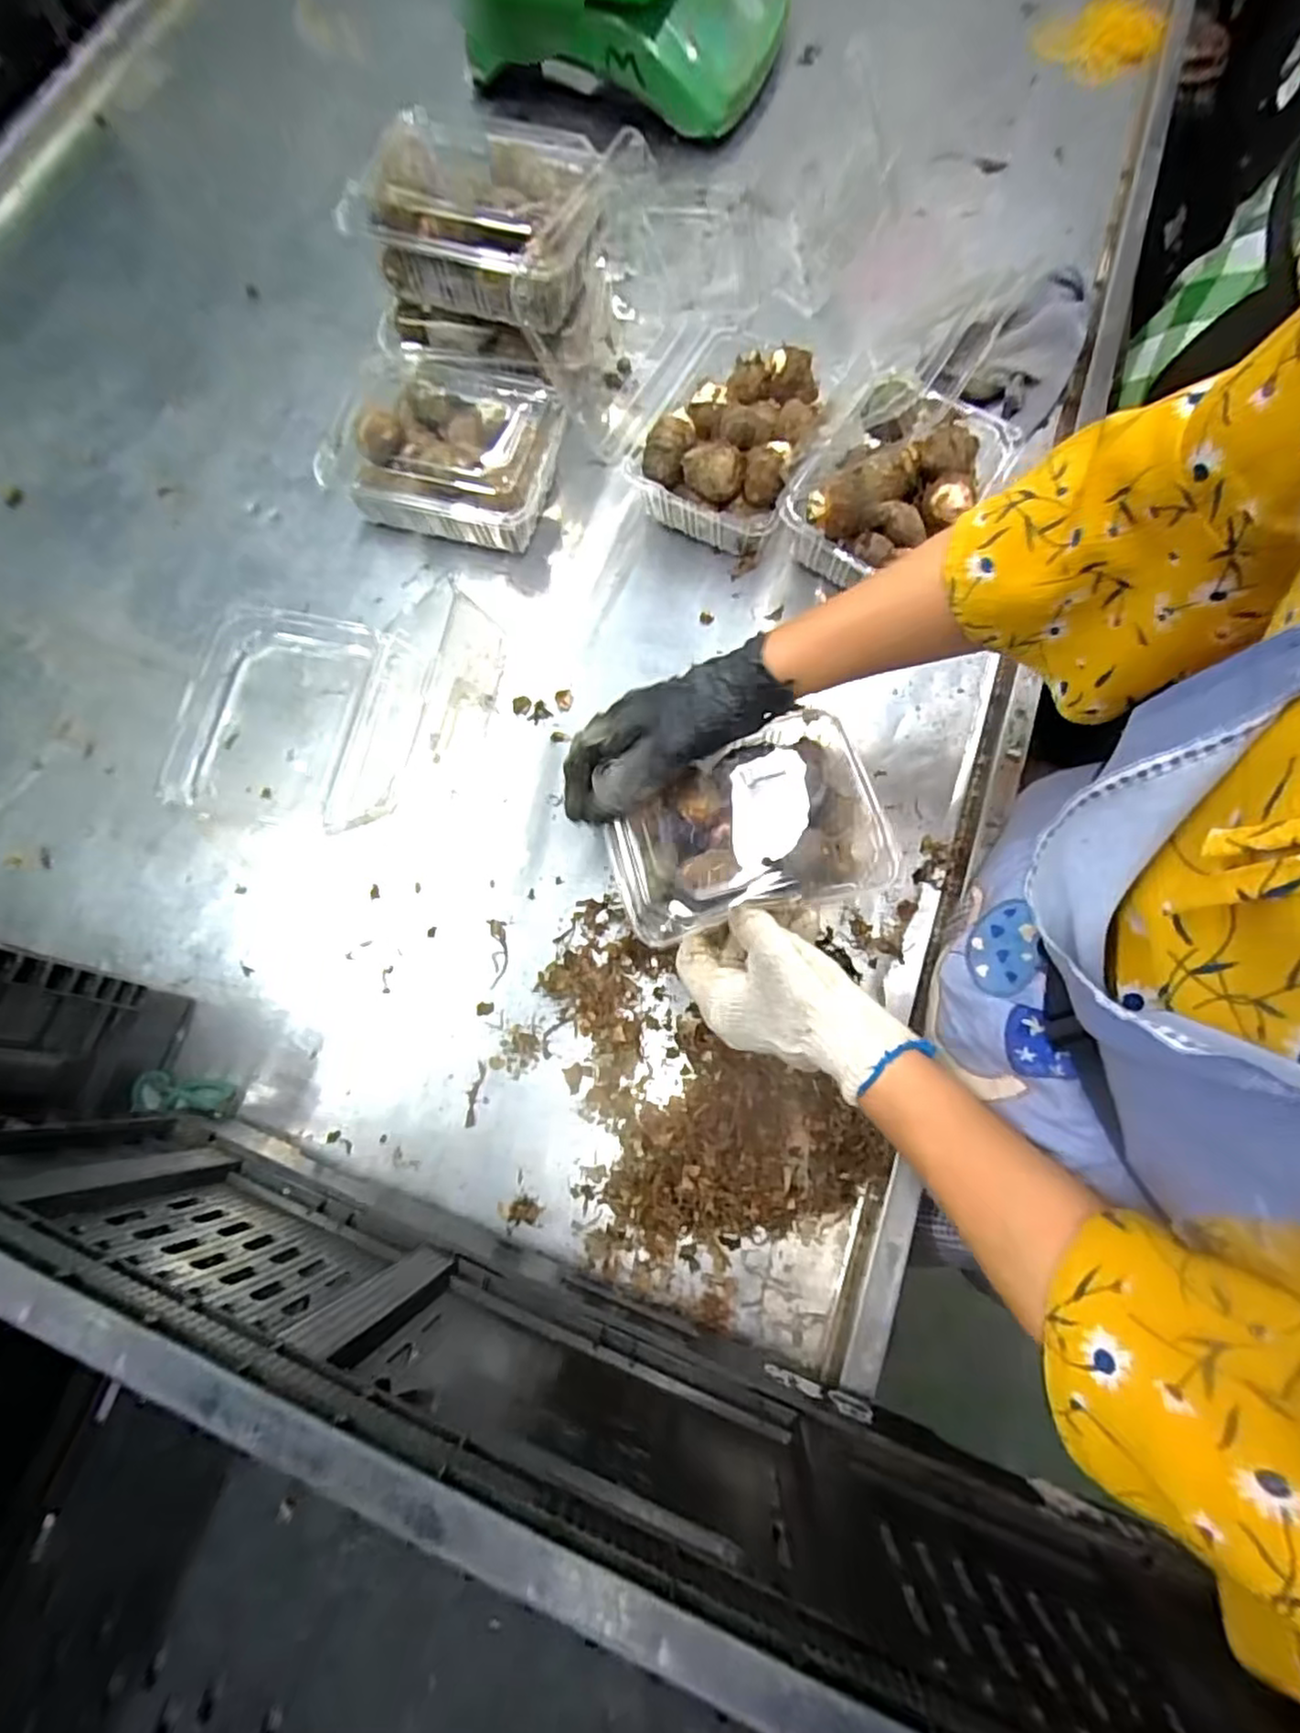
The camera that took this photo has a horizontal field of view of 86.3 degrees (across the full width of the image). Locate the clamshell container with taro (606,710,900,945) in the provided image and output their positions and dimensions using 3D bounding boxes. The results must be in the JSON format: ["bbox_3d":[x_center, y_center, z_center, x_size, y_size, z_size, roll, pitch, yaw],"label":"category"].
[{"bbox_3d":[0.060,-0.028,0.449,0.170,0.046,0.123,-14,72,-3],"label":"clamshell container with taro"}]

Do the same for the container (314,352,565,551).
[{"bbox_3d":[-0.165,-0.333,0.563,0.187,0.074,0.140,13,73,5],"label":"container"}]

